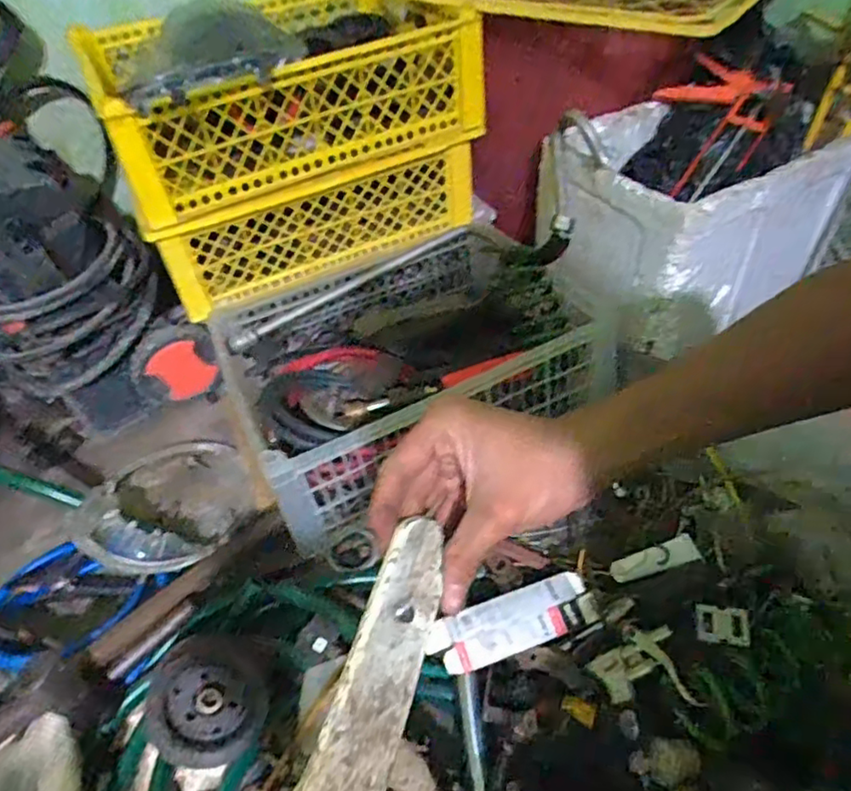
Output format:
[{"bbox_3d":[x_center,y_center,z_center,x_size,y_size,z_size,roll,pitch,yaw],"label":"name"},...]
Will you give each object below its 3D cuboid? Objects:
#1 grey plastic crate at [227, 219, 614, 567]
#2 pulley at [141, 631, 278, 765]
[{"bbox_3d":[-0.037,-0.053,0.797,0.402,0.131,0.332,-25,48,-17],"label":"grey plastic crate"},{"bbox_3d":[-0.195,0.274,0.582,0.103,0.043,0.103,38,71,-1],"label":"pulley"}]

